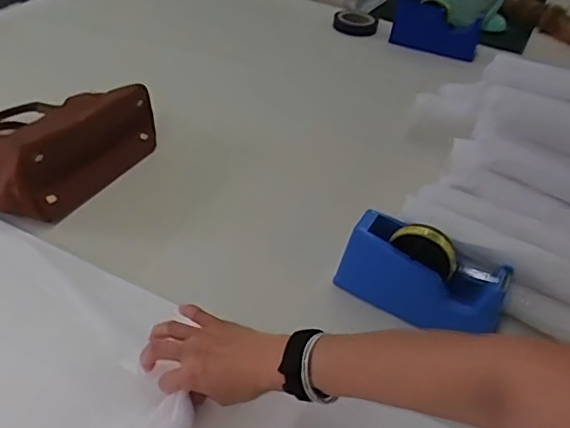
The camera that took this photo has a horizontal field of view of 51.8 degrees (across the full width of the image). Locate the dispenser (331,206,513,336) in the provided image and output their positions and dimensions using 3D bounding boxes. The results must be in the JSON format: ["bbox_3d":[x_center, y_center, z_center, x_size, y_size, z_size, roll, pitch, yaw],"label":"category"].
[{"bbox_3d":[0.173,0.073,0.730,0.206,0.110,0.080,17,40,12],"label":"dispenser"}]

